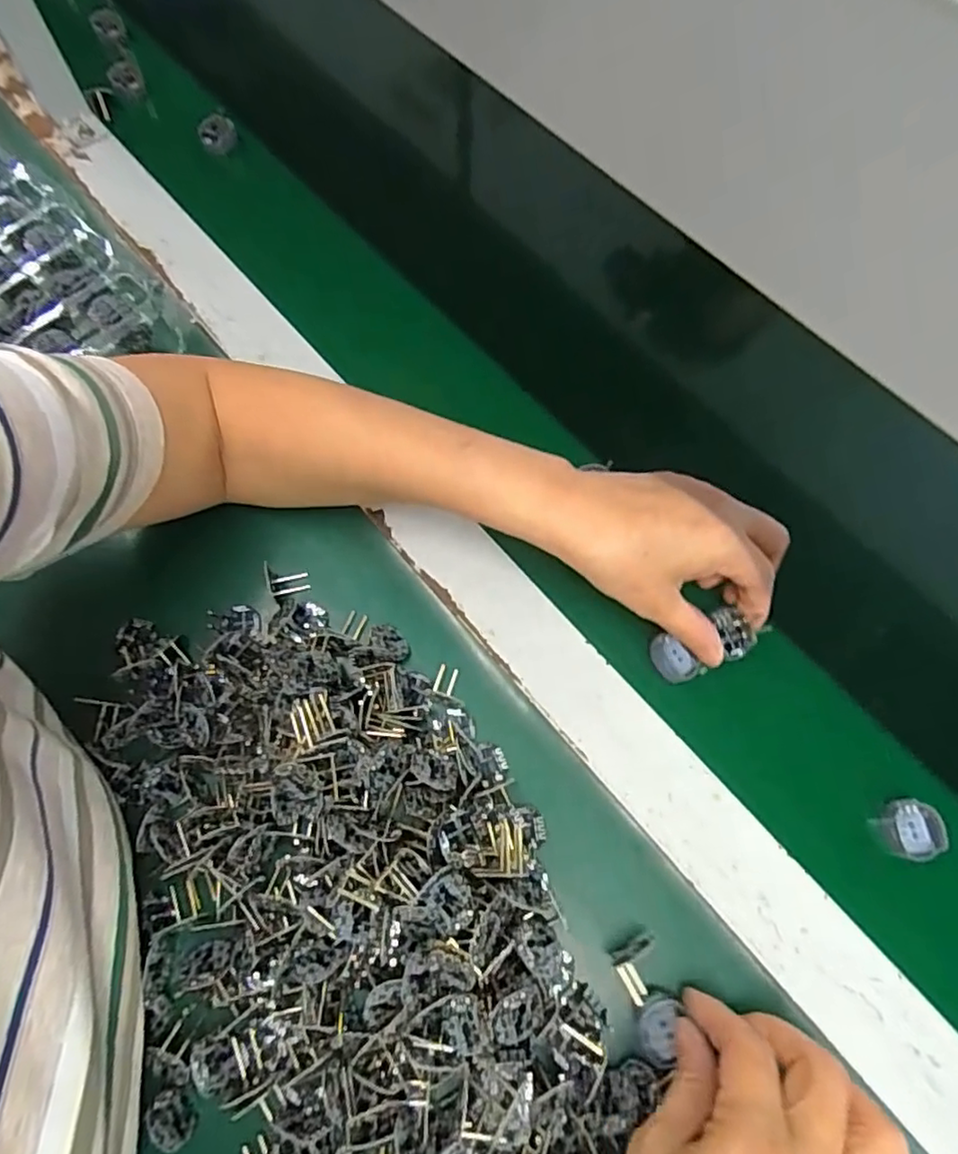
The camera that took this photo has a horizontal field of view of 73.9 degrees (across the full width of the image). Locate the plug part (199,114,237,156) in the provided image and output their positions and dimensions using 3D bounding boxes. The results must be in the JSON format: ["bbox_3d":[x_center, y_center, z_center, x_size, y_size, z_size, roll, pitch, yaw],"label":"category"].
[{"bbox_3d":[-0.224,-0.379,0.545,0.030,0.035,0.015,-18,70,-7],"label":"plug part"}]

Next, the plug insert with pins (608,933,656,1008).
[{"bbox_3d":[0.079,0.188,0.307,0.024,0.009,0.023,-29,71,-11],"label":"plug insert with pins"}]

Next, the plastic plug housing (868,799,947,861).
[{"bbox_3d":[0.230,0.136,0.342,0.027,0.020,0.030,-4,69,-2],"label":"plastic plug housing"}]

